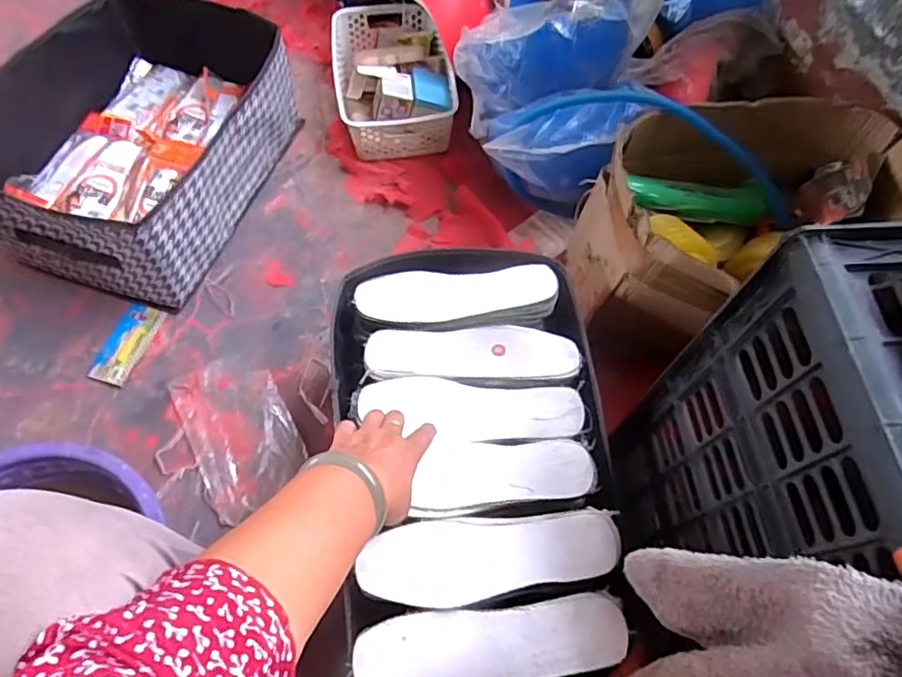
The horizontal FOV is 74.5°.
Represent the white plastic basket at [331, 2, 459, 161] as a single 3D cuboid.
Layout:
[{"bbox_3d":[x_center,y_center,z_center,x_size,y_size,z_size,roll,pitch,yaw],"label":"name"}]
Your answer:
[{"bbox_3d":[-0.104,-0.465,1.054,0.198,0.091,0.309,-7,62,-7],"label":"white plastic basket"}]

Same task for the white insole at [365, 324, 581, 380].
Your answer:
[{"bbox_3d":[0.025,0.010,0.661,0.228,0.014,0.070,2,62,-3],"label":"white insole"}]

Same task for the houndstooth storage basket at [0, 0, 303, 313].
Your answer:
[{"bbox_3d":[-0.454,-0.307,0.902,0.329,0.183,0.465,17,62,5],"label":"houndstooth storage basket"}]

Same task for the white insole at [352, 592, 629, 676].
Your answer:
[{"bbox_3d":[0.036,0.269,0.509,0.228,0.021,0.071,-5,62,-6],"label":"white insole"}]

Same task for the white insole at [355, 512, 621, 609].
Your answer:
[{"bbox_3d":[0.038,0.201,0.540,0.228,0.020,0.070,-1,62,-4],"label":"white insole"}]

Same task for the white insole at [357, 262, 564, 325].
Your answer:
[{"bbox_3d":[0.009,-0.053,0.699,0.230,0.012,0.066,-3,62,-5],"label":"white insole"}]

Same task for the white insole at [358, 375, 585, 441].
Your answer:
[{"bbox_3d":[0.022,0.075,0.634,0.231,0.018,0.063,6,62,-2],"label":"white insole"}]

